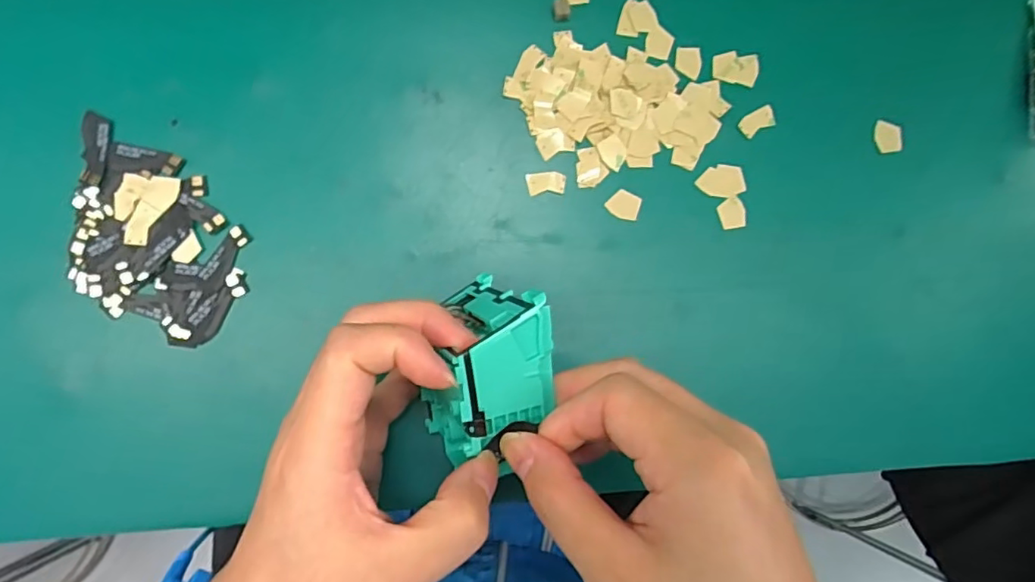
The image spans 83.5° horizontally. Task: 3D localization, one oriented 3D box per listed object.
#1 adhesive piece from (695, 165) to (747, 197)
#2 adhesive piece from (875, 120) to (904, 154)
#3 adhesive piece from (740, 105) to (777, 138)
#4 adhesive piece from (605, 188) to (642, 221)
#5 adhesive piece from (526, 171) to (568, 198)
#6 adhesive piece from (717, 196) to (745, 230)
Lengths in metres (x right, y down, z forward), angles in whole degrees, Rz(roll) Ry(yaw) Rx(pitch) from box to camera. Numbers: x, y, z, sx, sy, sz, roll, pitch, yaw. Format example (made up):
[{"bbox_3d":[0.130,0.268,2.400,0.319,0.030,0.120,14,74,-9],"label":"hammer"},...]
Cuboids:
[{"bbox_3d":[0.109,-0.059,0.308,0.026,0.004,0.017,-2,87,0],"label":"adhesive piece"},{"bbox_3d":[0.202,-0.084,0.314,0.014,0.004,0.018,-5,87,-1],"label":"adhesive piece"},{"bbox_3d":[0.129,-0.091,0.309,0.020,0.004,0.011,-30,87,-2],"label":"adhesive piece"},{"bbox_3d":[0.056,-0.046,0.302,0.018,0.004,0.014,18,87,1],"label":"adhesive piece"},{"bbox_3d":[0.015,-0.056,0.300,0.020,0.004,0.012,-6,87,-1],"label":"adhesive piece"},{"bbox_3d":[0.114,-0.042,0.306,0.014,0.004,0.017,-10,87,-1],"label":"adhesive piece"}]

